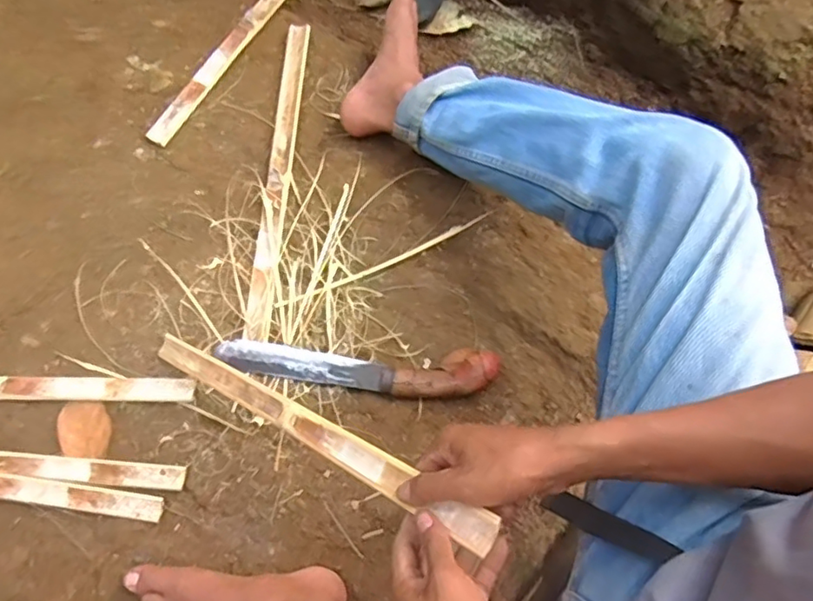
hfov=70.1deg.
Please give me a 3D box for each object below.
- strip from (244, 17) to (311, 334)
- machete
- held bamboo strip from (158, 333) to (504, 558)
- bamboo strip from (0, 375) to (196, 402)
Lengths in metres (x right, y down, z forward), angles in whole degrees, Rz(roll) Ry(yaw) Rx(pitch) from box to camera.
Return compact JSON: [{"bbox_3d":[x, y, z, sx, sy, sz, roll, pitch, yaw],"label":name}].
[{"bbox_3d":[-0.170,-0.180,0.784,0.035,0.011,0.468,4,74,0],"label":"strip"},{"bbox_3d":[-0.061,0.082,0.705,0.337,0.030,0.060,3,74,-1],"label":"machete"},{"bbox_3d":[-0.117,0.110,0.562,0.479,0.011,0.030,18,71,39],"label":"held bamboo strip"},{"bbox_3d":[-0.507,0.104,0.697,0.492,0.008,0.030,1,74,-1],"label":"bamboo strip"}]

